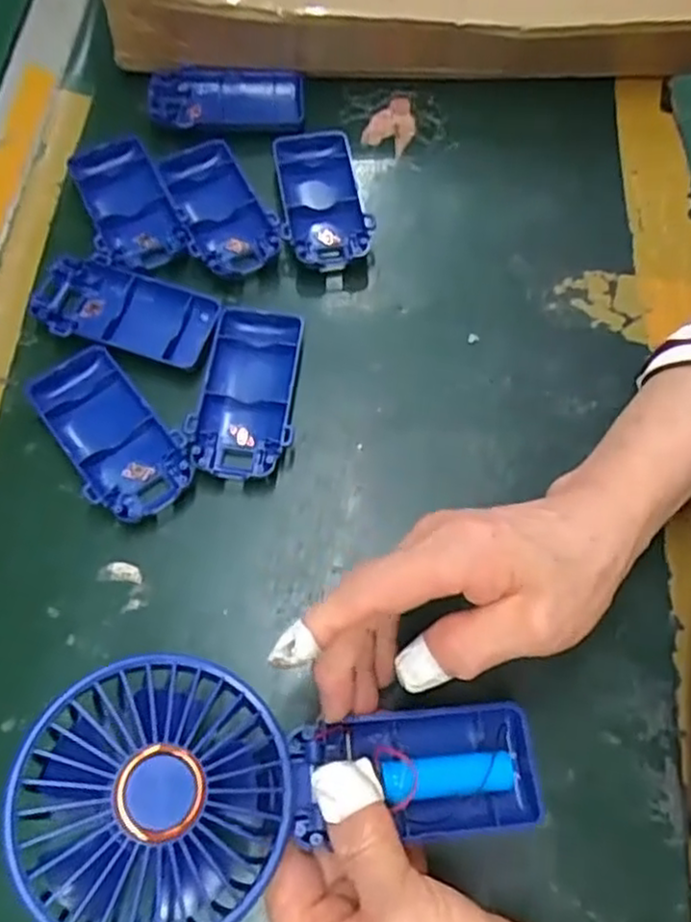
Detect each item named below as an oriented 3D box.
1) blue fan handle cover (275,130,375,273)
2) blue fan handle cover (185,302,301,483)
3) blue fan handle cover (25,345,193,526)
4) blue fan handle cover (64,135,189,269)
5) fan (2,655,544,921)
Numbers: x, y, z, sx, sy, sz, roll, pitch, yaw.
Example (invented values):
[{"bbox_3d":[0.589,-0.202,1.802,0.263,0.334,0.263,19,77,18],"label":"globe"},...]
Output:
[{"bbox_3d":[-0.015,-0.153,0.410,0.047,0.013,0.091,-11,68,-6],"label":"blue fan handle cover"},{"bbox_3d":[-0.049,-0.036,0.362,0.046,0.017,0.095,8,67,2],"label":"blue fan handle cover"},{"bbox_3d":[-0.116,-0.013,0.351,0.048,0.016,0.097,-39,73,-16],"label":"blue fan handle cover"},{"bbox_3d":[-0.125,-0.148,0.406,0.046,0.014,0.094,-20,69,-10],"label":"blue fan handle cover"},{"bbox_3d":[-0.017,0.111,0.248,0.178,0.035,0.081,5,65,-20],"label":"fan"}]

